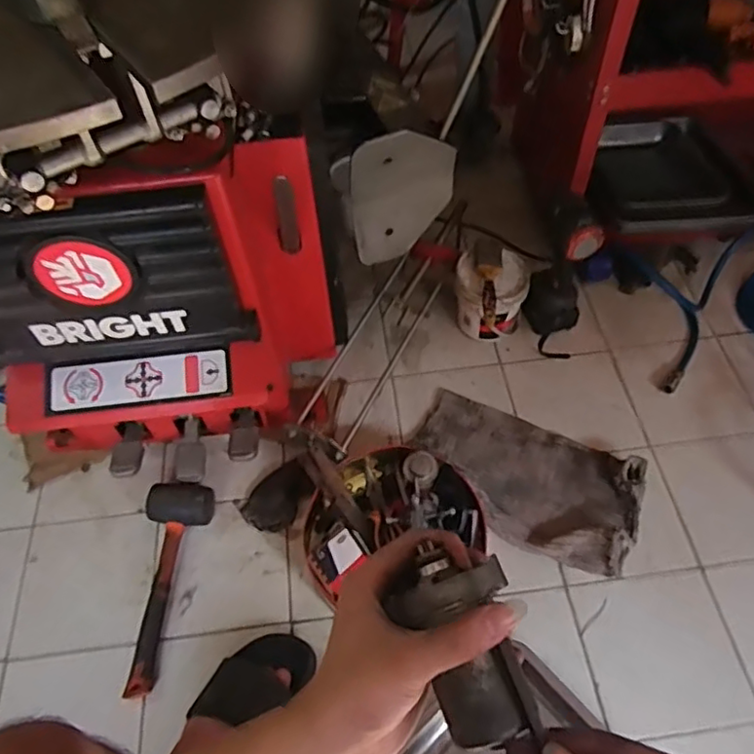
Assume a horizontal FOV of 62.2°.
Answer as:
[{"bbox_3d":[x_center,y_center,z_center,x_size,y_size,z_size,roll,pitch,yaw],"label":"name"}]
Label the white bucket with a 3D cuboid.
[{"bbox_3d":[0.202,-0.140,1.105,0.116,0.121,0.123,-1,55,2],"label":"white bucket"}]

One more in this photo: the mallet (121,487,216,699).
[{"bbox_3d":[-0.322,0.290,0.895,0.104,0.052,0.288,8,56,9],"label":"mallet"}]

